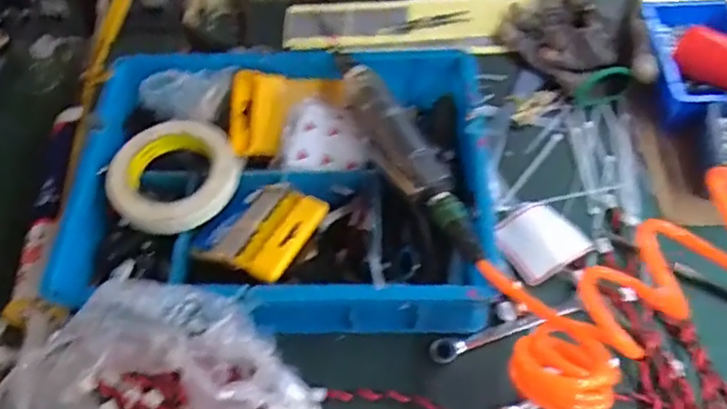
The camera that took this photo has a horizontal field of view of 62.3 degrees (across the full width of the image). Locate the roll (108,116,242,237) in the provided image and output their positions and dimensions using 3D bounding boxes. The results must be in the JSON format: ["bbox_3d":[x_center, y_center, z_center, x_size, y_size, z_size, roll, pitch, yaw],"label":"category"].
[{"bbox_3d":[-0.173,-0.029,0.548,0.111,0.029,0.106,-1,59,2],"label":"roll"}]

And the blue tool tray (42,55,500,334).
[{"bbox_3d":[-0.076,-0.028,0.561,0.362,0.082,0.277,-1,59,2],"label":"blue tool tray"}]

